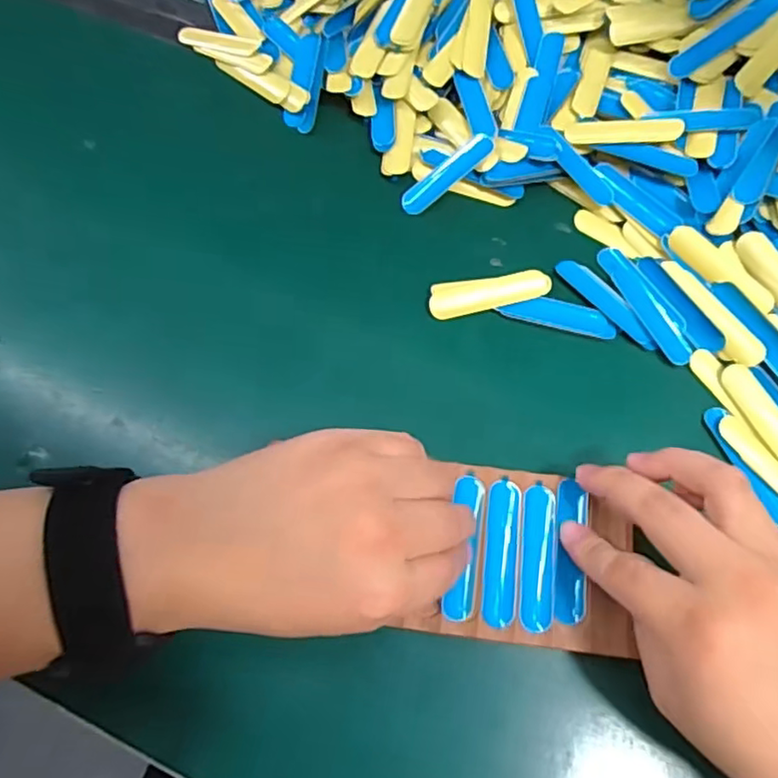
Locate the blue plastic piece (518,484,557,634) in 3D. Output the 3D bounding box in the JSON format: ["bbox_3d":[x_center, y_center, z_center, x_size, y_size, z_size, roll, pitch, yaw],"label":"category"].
[{"bbox_3d":[0.065,0.072,0.271,0.015,0.004,0.061,7,68,1],"label":"blue plastic piece"}]

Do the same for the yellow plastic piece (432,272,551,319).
[{"bbox_3d":[0.054,-0.051,0.331,0.064,0.009,0.014,-13,69,-7],"label":"yellow plastic piece"}]

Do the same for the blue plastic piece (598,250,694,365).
[{"bbox_3d":[0.137,-0.047,0.331,0.016,0.004,0.074,-23,71,-10],"label":"blue plastic piece"}]

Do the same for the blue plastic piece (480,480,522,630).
[{"bbox_3d":[0.050,0.071,0.272,0.015,0.004,0.062,7,68,1],"label":"blue plastic piece"}]

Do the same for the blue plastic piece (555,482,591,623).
[{"bbox_3d":[0.081,0.070,0.274,0.015,0.004,0.061,8,68,1],"label":"blue plastic piece"}]

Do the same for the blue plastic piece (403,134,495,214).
[{"bbox_3d":[0.033,-0.123,0.356,0.062,0.004,0.014,-39,73,1],"label":"blue plastic piece"}]

